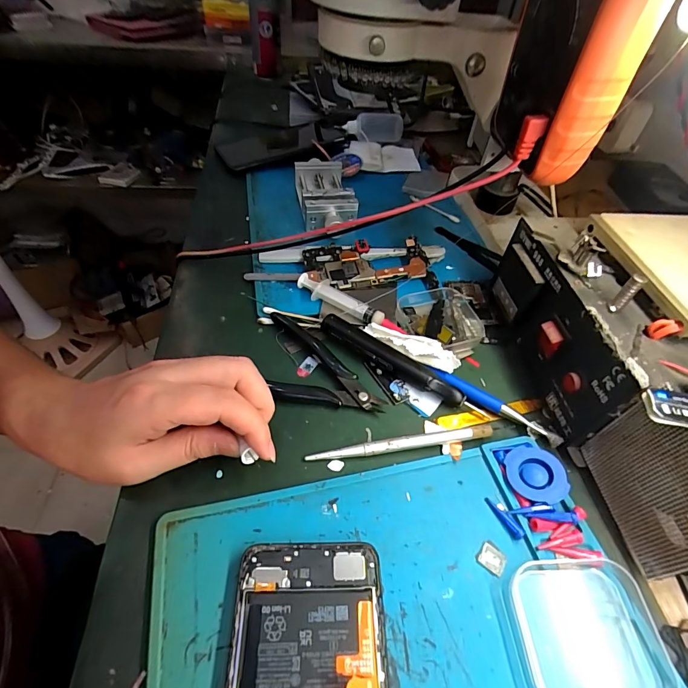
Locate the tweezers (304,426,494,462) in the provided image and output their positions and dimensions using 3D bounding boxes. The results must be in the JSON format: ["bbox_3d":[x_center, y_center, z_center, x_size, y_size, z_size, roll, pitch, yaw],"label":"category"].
[{"bbox_3d":[0.039,0.067,0.262,0.125,0.011,0.008,-5,50,-10],"label":"tweezers"}]

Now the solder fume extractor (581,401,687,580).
[{"bbox_3d":[0.181,0.077,0.214,0.027,0.084,0.080,-2,49,-8],"label":"solder fume extractor"}]

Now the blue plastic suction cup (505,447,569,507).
[{"bbox_3d":[0.122,0.084,0.250,0.034,0.008,0.036,-9,48,10],"label":"blue plastic suction cup"}]

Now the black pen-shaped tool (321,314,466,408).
[{"bbox_3d":[0.036,0.011,0.304,0.122,0.016,0.018,29,52,18],"label":"black pen-shaped tool"}]

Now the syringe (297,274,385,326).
[{"bbox_3d":[-0.004,-0.038,0.340,0.087,0.014,0.018,31,53,20],"label":"syringe"}]

